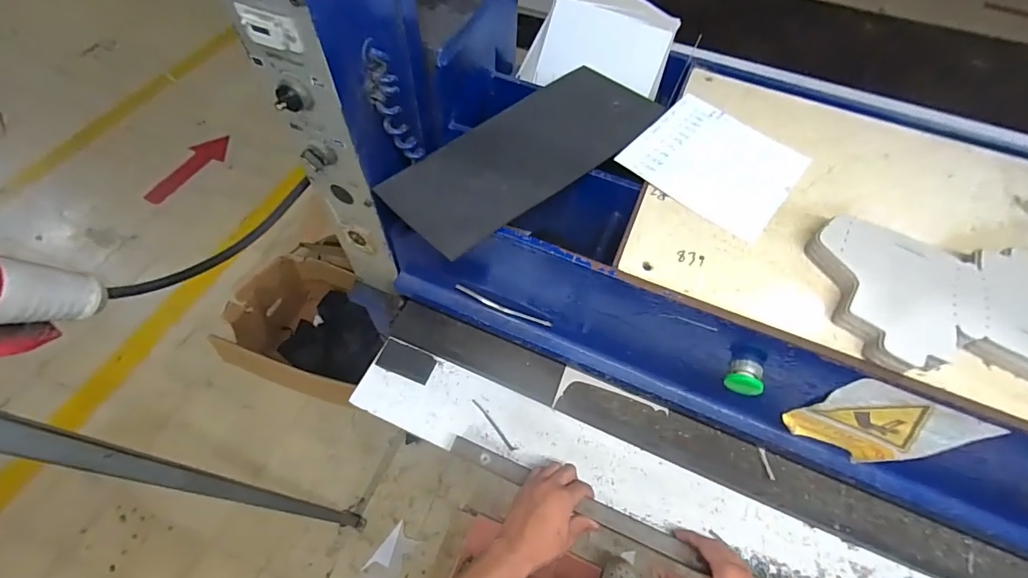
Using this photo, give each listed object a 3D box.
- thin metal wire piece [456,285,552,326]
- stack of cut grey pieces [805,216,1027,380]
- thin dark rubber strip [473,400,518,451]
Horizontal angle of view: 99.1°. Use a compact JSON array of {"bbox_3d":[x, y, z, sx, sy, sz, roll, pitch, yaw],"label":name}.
[{"bbox_3d":[-0.016,0.026,0.623,0.145,0.013,0.006,22,60,10],"label":"thin metal wire piece"},{"bbox_3d":[0.468,0.010,0.457,0.264,0.034,0.169,3,59,-1],"label":"stack of cut grey pieces"},{"bbox_3d":[-0.030,0.203,0.655,0.009,0.004,0.097,-36,67,-22],"label":"thin dark rubber strip"}]

